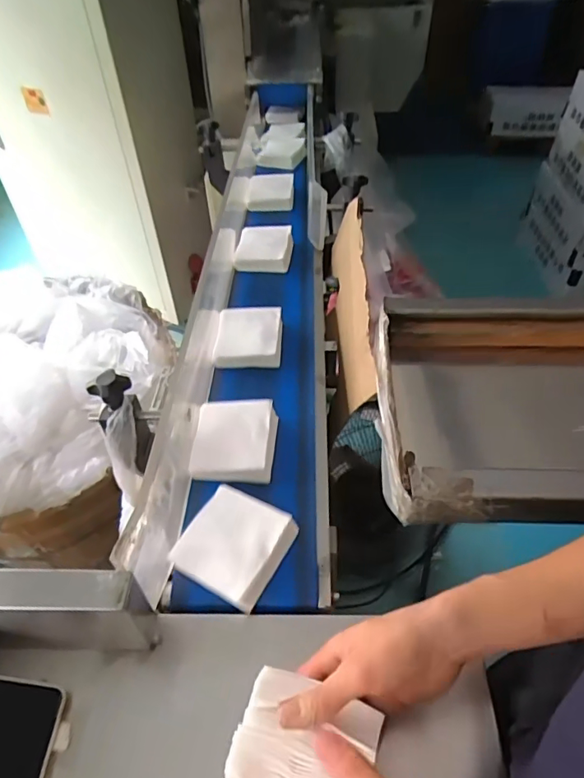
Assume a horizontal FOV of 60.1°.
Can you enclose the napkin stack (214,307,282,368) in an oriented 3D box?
[{"bbox_3d":[-0.063,-0.079,0.744,0.096,0.033,0.100,0,47,2],"label":"napkin stack"}]

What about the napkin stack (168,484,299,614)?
[{"bbox_3d":[-0.058,0.158,0.517,0.101,0.032,0.105,22,51,21],"label":"napkin stack"}]

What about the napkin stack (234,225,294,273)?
[{"bbox_3d":[-0.050,-0.260,0.923,0.100,0.039,0.105,3,47,4],"label":"napkin stack"}]

